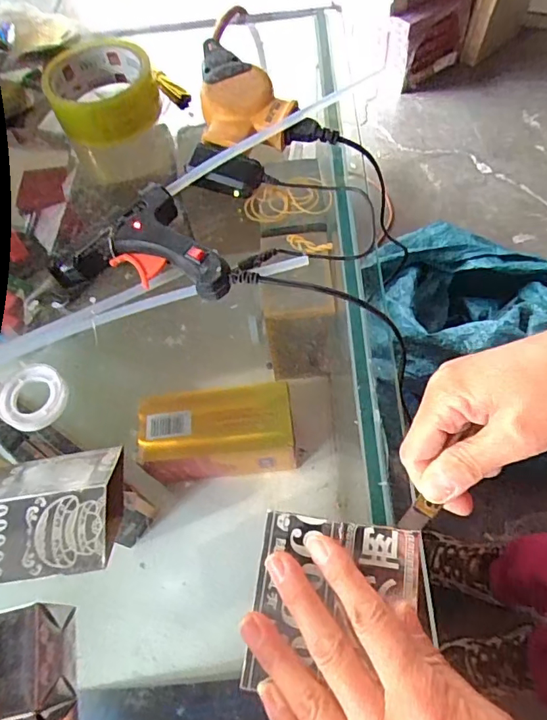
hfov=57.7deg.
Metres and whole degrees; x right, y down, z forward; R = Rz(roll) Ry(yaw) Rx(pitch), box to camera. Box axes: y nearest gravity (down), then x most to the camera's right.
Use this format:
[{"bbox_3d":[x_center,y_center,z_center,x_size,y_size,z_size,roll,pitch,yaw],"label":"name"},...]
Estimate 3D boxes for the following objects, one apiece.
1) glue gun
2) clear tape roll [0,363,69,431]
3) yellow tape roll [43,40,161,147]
[{"bbox_3d":[-0.087,-0.083,0.344,0.122,0.024,0.075,5,63,7],"label":"glue gun"},{"bbox_3d":[-0.153,0.023,0.314,0.042,0.007,0.043,-2,63,3],"label":"clear tape roll"},{"bbox_3d":[-0.143,-0.227,0.423,0.084,0.044,0.087,-2,63,3],"label":"yellow tape roll"}]

